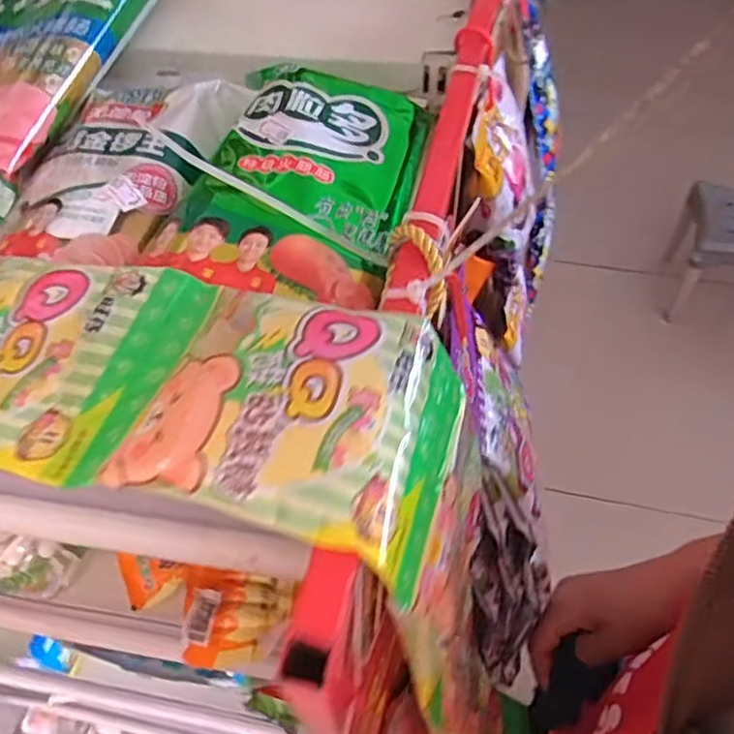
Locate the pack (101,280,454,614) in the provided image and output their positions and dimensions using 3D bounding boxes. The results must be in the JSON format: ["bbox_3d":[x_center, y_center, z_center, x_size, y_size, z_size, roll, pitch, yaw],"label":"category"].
[{"bbox_3d":[-0.020,0.017,0.214,0.093,0.034,0.084,14,55,12],"label":"pack"}]

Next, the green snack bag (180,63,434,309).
[{"bbox_3d":[-0.026,-0.086,0.301,0.093,0.036,0.147,5,54,6],"label":"green snack bag"}]

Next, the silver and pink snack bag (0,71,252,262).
[{"bbox_3d":[-0.122,-0.108,0.326,0.088,0.023,0.156,10,54,9],"label":"silver and pink snack bag"}]

